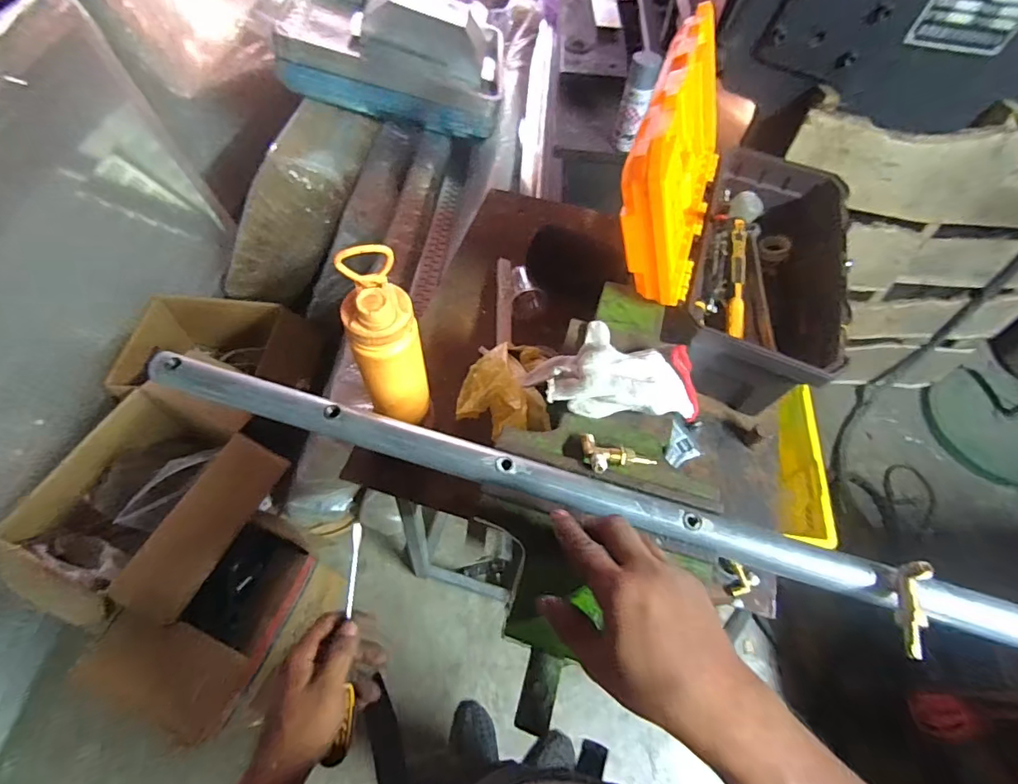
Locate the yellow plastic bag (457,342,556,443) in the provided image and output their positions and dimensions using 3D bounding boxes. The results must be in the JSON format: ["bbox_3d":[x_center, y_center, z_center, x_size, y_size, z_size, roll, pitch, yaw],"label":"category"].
[{"bbox_3d":[-0.005,-0.010,0.689,0.128,0.055,0.175,5,59,-1],"label":"yellow plastic bag"}]

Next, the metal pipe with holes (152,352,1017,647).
[{"bbox_3d":[0.090,0.093,0.403,0.835,0.023,0.031,16,59,8],"label":"metal pipe with holes"}]

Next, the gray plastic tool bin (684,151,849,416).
[{"bbox_3d":[0.380,-0.181,0.769,0.196,0.146,0.426,19,60,7],"label":"gray plastic tool bin"}]

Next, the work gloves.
[{"bbox_3d":[0.111,-0.028,0.542,0.179,0.052,0.128,-4,60,-7],"label":"work gloves"}]

